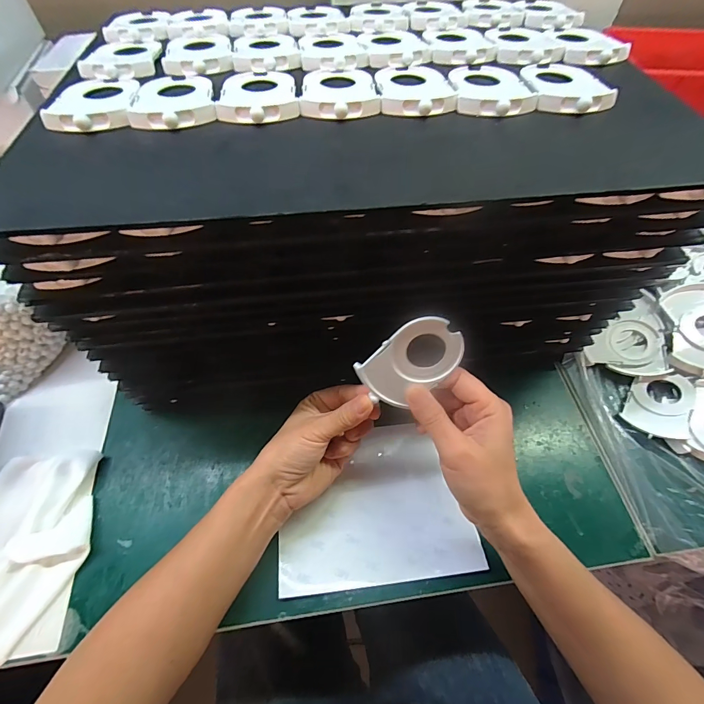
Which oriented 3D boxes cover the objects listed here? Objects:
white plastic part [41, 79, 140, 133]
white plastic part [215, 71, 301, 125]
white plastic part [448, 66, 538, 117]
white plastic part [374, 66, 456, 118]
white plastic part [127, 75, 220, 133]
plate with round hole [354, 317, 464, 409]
[{"bbox_3d":[-0.190,-0.189,0.278,0.057,0.012,0.084,-4,58,-4],"label":"white plastic part"},{"bbox_3d":[-0.072,-0.201,0.286,0.057,0.012,0.084,-7,58,-5],"label":"white plastic part"},{"bbox_3d":[0.107,-0.209,0.292,0.058,0.010,0.082,-2,58,-2],"label":"white plastic part"},{"bbox_3d":[0.048,-0.211,0.293,0.056,0.010,0.083,-3,58,-3],"label":"white plastic part"},{"bbox_3d":[-0.136,-0.193,0.282,0.059,0.013,0.084,-15,59,-10],"label":"white plastic part"},{"bbox_3d":[0.045,0.008,0.277,0.075,0.052,0.004,-39,18,15],"label":"plate with round hole"}]

